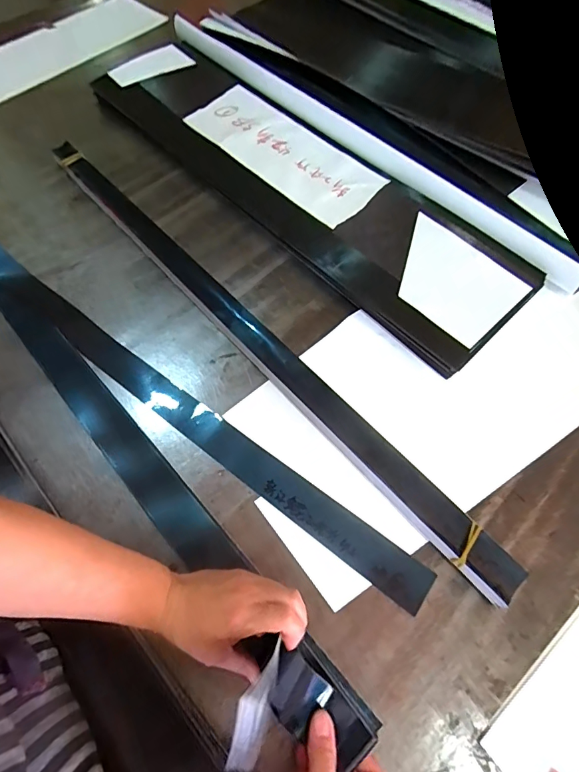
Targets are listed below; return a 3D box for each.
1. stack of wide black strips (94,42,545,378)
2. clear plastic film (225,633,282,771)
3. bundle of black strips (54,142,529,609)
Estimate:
[{"bbox_3d":[-0.001,-0.349,0.707,0.214,0.030,0.836,-41,71,-18],"label":"stack of wide black strips"},{"bbox_3d":[-0.026,0.229,0.304,0.020,0.041,0.074,14,65,6],"label":"clear plastic film"},{"bbox_3d":[-0.070,-0.084,0.579,0.046,0.025,0.883,-39,70,-17],"label":"bundle of black strips"}]

